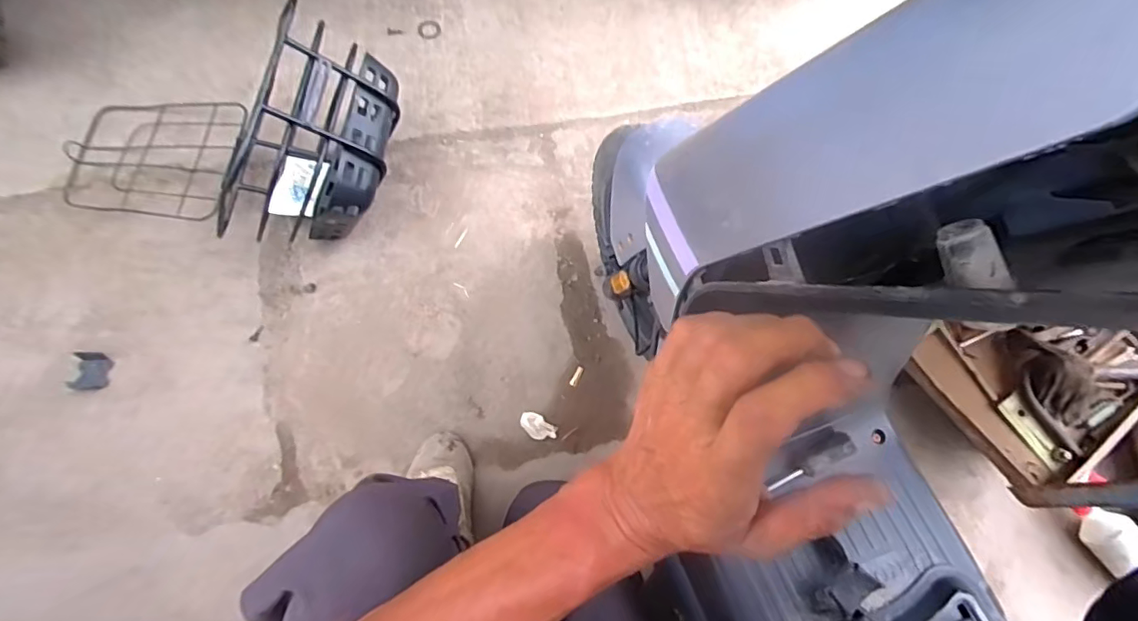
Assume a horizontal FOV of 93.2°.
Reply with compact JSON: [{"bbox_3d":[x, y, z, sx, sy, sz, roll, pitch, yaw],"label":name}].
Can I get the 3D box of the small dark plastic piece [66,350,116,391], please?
[{"bbox_3d":[-0.785,0.100,0.888,0.058,0.022,0.062,-1,71,-4],"label":"small dark plastic piece"}]

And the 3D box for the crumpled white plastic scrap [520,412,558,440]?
[{"bbox_3d":[-0.051,0.194,0.894,0.064,0.011,0.035,34,73,8],"label":"crumpled white plastic scrap"}]

